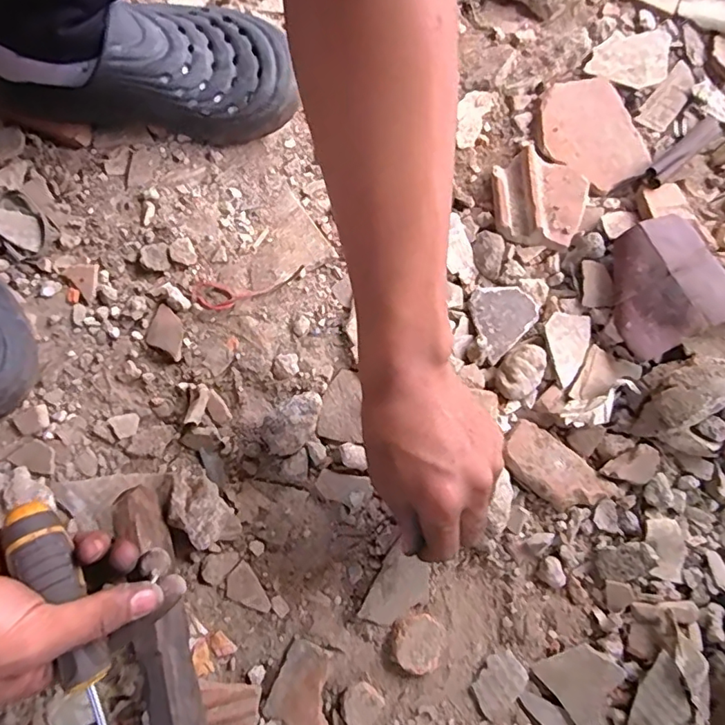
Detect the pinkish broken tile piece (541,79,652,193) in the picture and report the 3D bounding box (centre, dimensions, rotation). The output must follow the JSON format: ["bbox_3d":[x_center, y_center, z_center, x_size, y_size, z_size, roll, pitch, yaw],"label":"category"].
[{"bbox_3d":[0.210,-0.212,0.480,0.084,0.007,0.108,-23,77,-5],"label":"pinkish broken tile piece"}]

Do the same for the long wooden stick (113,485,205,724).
[{"bbox_3d":[-0.139,0.208,0.355,0.044,0.042,0.236,-16,76,-4],"label":"long wooden stick"}]

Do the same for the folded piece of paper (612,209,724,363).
[{"bbox_3d":[0.247,-0.066,0.428,0.102,0.032,0.099,-25,77,-6],"label":"folded piece of paper"}]

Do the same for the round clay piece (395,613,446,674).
[{"bbox_3d":[0.041,0.206,0.383,0.037,0.013,0.039,0,76,0],"label":"round clay piece"}]

